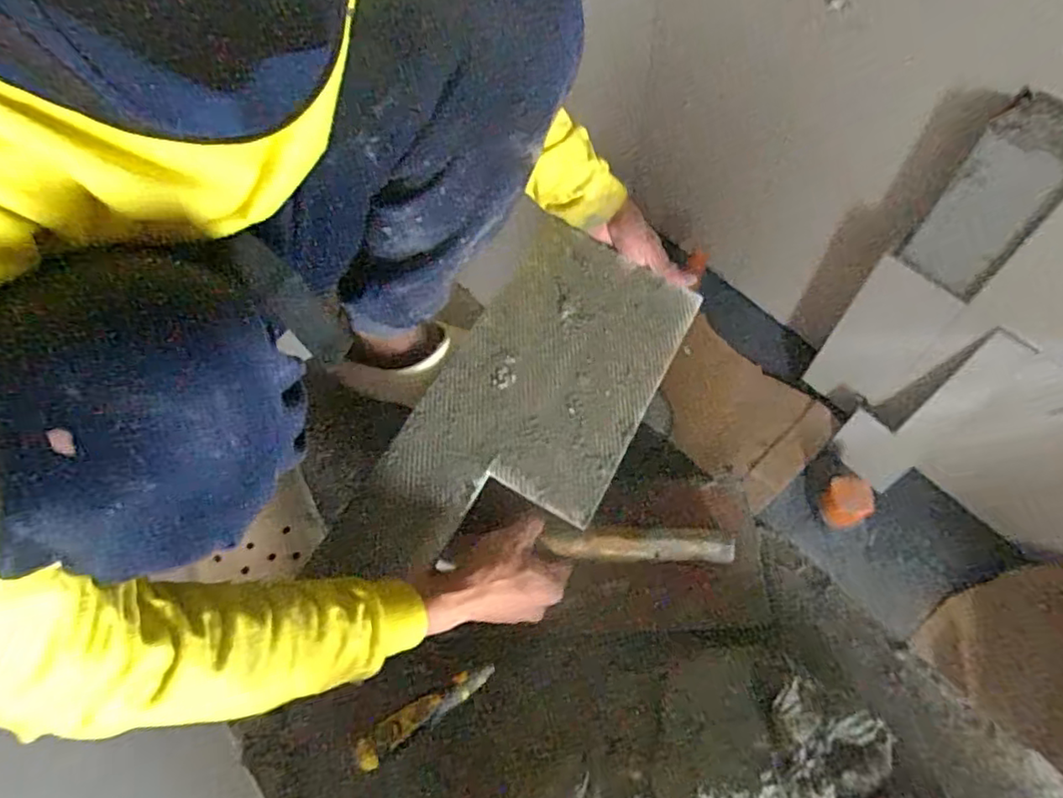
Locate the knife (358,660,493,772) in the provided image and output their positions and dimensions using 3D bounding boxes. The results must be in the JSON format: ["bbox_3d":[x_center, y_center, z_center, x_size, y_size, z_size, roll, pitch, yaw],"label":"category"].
[{"bbox_3d":[-0.083,0.254,0.497,0.124,0.015,0.022,-19,58,-38],"label":"knife"}]

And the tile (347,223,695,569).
[{"bbox_3d":[0.010,-0.007,0.580,0.184,0.008,0.355,29,66,3],"label":"tile"}]

